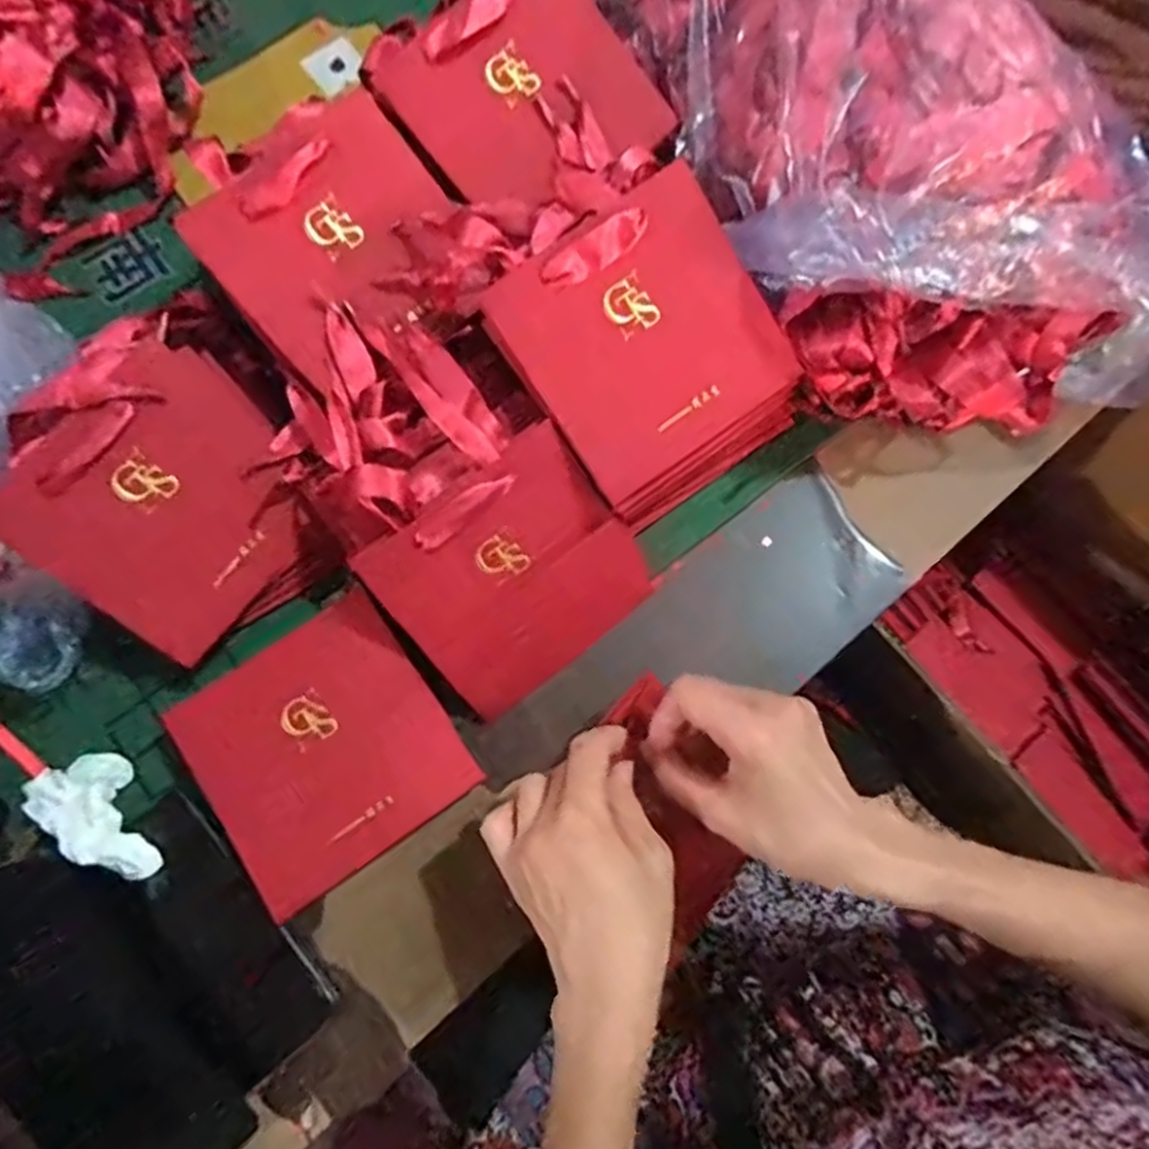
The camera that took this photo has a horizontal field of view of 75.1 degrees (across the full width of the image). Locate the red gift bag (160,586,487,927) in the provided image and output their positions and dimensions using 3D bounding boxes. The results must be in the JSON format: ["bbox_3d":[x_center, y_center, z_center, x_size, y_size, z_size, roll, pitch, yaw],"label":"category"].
[{"bbox_3d":[-0.149,0.105,0.449,0.139,0.007,0.139,-33,94,-13],"label":"red gift bag"}]

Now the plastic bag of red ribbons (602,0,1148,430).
[{"bbox_3d":[0.194,-0.278,0.490,0.241,0.161,0.401,-20,75,-5],"label":"plastic bag of red ribbons"}]

